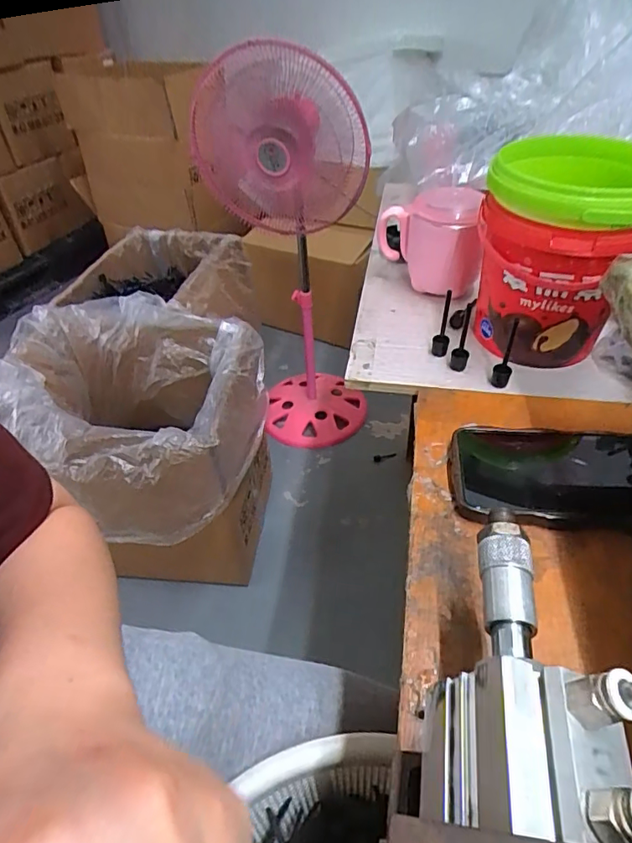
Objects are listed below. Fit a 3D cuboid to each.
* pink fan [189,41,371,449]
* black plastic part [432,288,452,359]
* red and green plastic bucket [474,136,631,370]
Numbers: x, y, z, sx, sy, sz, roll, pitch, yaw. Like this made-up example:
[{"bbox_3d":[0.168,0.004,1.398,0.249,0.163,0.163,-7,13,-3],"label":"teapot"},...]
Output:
[{"bbox_3d":[-0.053,-0.313,1.152,0.325,0.850,0.231,-9,44,-6],"label":"pink fan"},{"bbox_3d":[0.113,-0.087,0.448,0.014,0.061,0.015,9,45,12],"label":"black plastic part"},{"bbox_3d":[0.200,-0.137,0.429,0.127,0.153,0.131,14,46,17],"label":"red and green plastic bucket"}]

